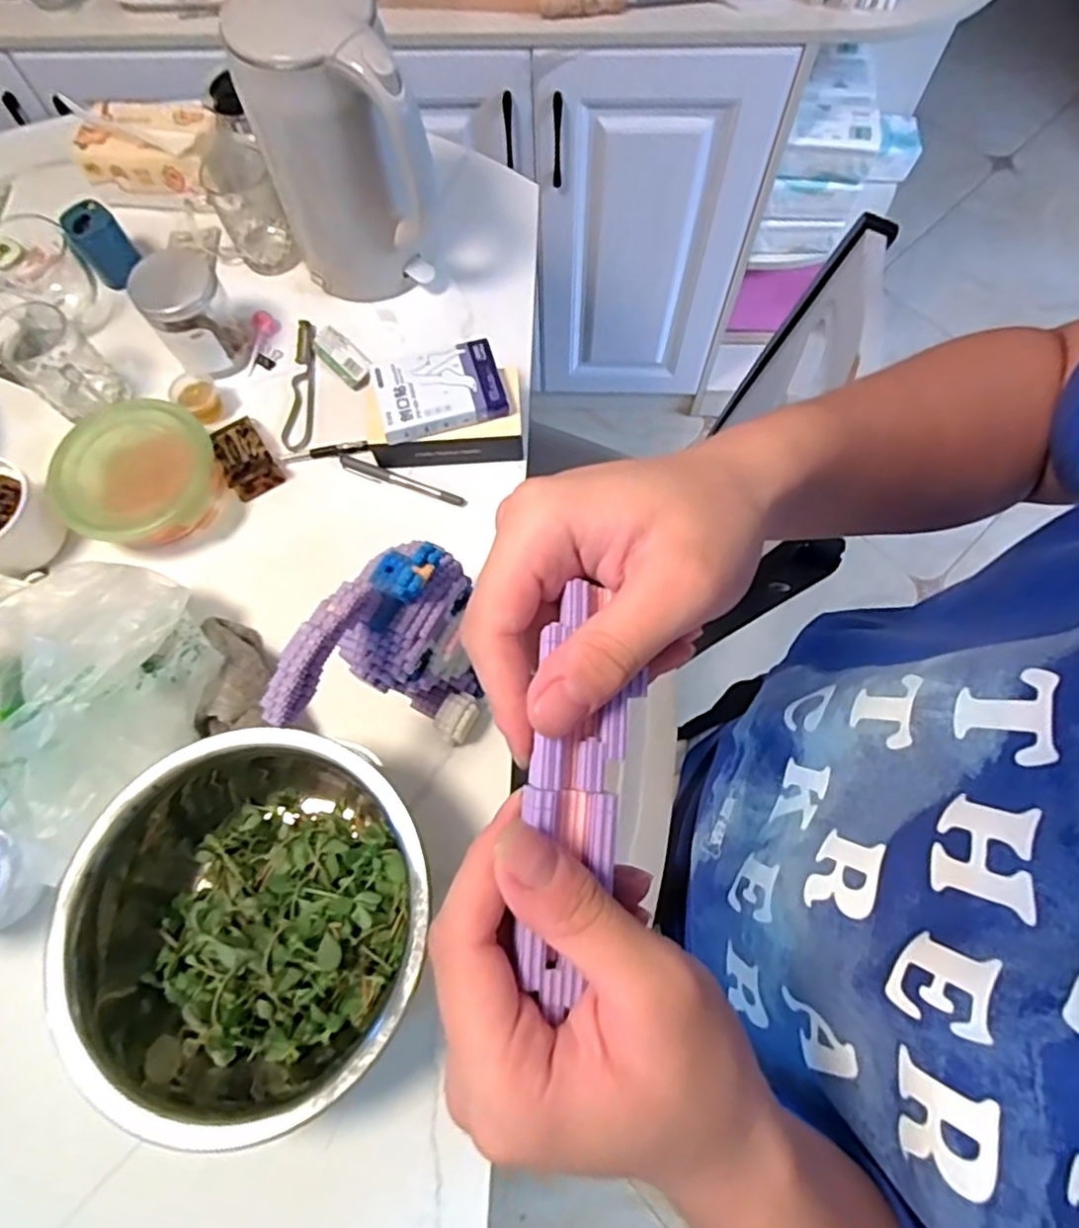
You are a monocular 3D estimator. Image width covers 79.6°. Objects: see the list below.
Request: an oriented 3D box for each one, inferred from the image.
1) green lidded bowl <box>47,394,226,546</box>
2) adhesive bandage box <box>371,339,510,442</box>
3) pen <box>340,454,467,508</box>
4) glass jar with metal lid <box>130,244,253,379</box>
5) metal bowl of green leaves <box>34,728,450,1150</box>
[{"bbox_3d":[-0.388,-0.131,0.635,0.131,0.069,0.141,-1,70,1],"label":"green lidded bowl"},{"bbox_3d":[-0.098,-0.218,0.628,0.121,0.017,0.080,-15,70,-4],"label":"adhesive bandage box"},{"bbox_3d":[-0.142,-0.135,0.662,0.137,0.010,0.015,19,72,8],"label":"pen"},{"bbox_3d":[-0.358,-0.313,0.672,0.082,0.094,0.087,-1,70,1],"label":"glass jar with metal lid"},{"bbox_3d":[-0.208,0.224,0.481,0.247,0.098,0.233,-1,70,1],"label":"metal bowl of green leaves"}]

